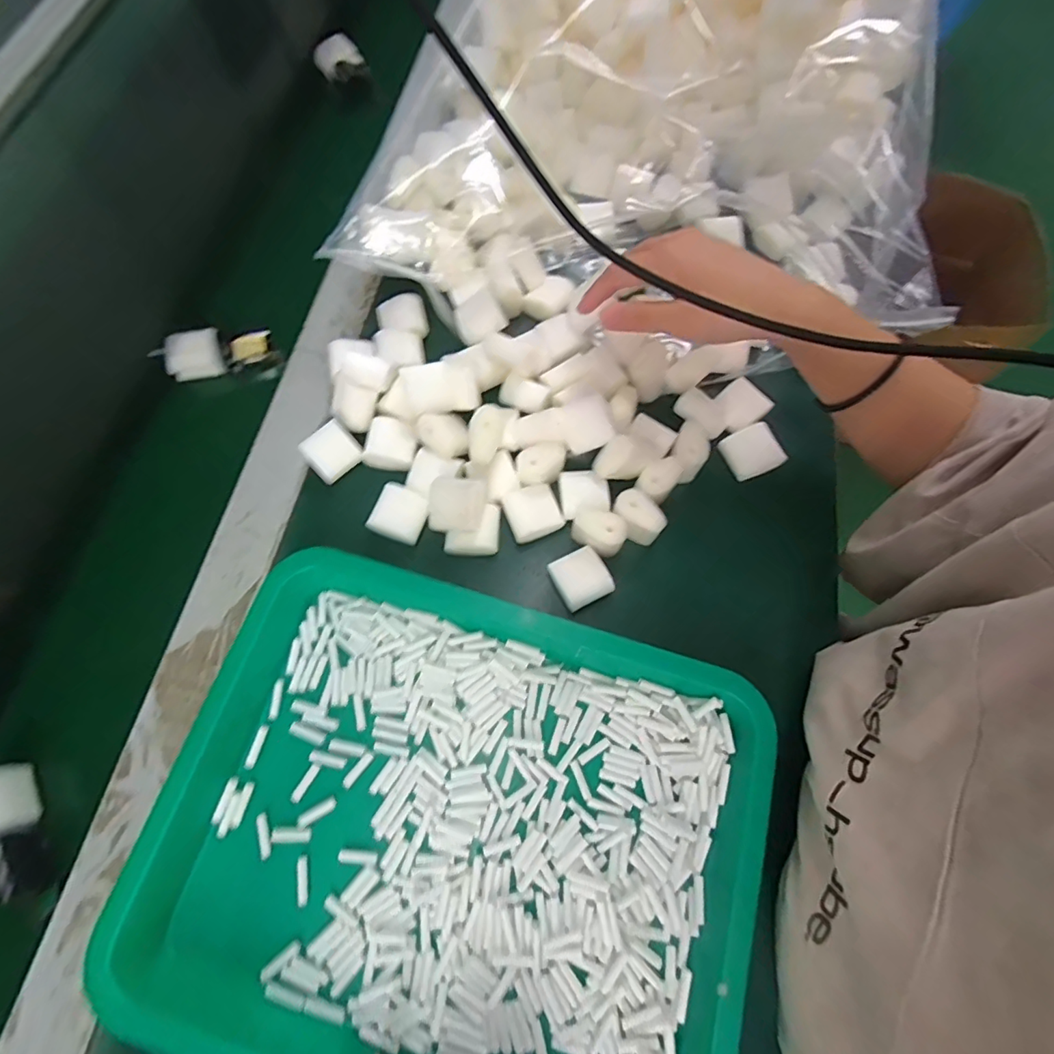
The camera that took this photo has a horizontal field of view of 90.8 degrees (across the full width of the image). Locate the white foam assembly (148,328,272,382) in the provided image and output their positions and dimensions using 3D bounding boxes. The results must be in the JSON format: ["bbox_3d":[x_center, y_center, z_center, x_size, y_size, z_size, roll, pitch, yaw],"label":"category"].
[{"bbox_3d":[-0.259,-0.146,0.431,0.087,0.021,0.034,-17,72,-19],"label":"white foam assembly"}]

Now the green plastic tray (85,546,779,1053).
[{"bbox_3d":[-0.037,0.172,0.298,0.339,0.036,0.254,17,73,7],"label":"green plastic tray"}]

